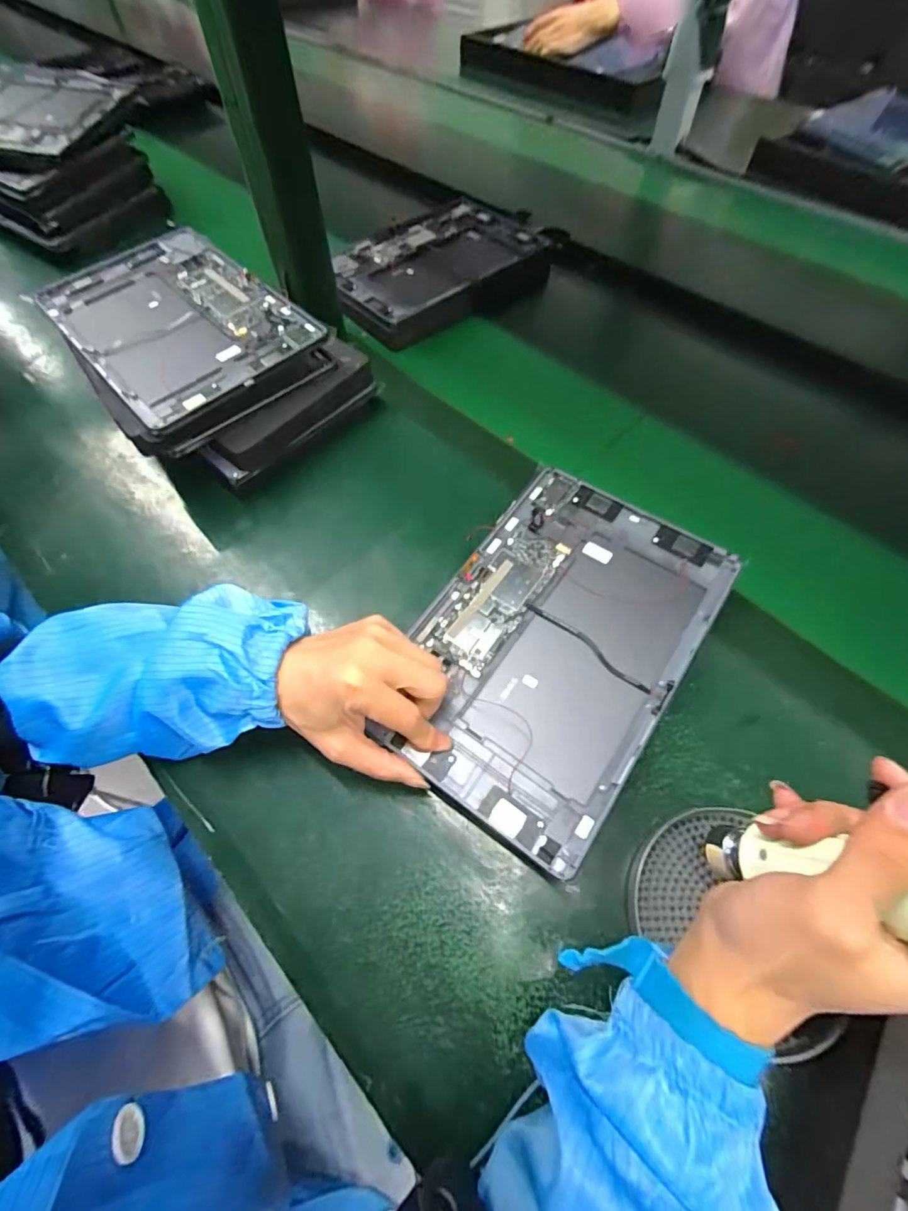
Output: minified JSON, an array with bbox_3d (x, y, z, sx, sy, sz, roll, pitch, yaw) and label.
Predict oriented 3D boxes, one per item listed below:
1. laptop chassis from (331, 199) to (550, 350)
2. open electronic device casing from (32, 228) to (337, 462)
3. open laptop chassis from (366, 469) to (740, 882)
[{"bbox_3d":[-0.017,-0.412,0.610,0.272,0.039,0.201,-32,65,-16],"label":"laptop chassis"},{"bbox_3d":[-0.250,-0.256,0.455,0.171,0.031,0.253,-37,68,-15],"label":"open electronic device casing"},{"bbox_3d":[0.070,0.022,0.340,0.163,0.021,0.252,30,64,17],"label":"open laptop chassis"}]

